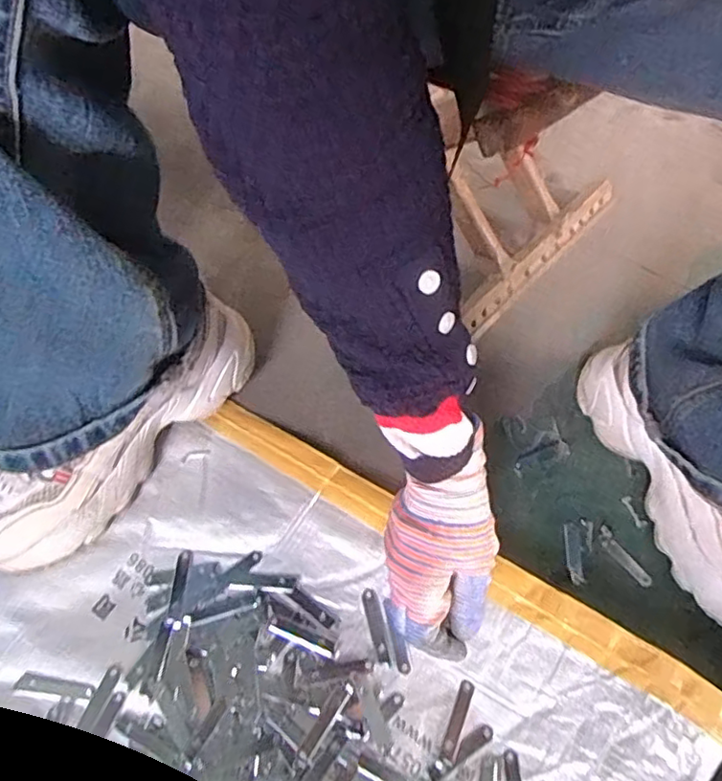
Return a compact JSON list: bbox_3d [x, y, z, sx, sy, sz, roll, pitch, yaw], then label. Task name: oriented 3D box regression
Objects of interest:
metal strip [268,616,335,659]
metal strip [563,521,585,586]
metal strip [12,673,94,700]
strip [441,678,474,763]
[{"bbox_3d":[-0.041,0.172,0.424,0.047,0.004,0.012,22,57,10],"label":"metal strip"},{"bbox_3d":[0.166,0.125,0.471,0.012,0.004,0.051,7,56,0],"label":"metal strip"},{"bbox_3d":[-0.200,0.193,0.397,0.050,0.004,0.010,7,56,0],"label":"metal strip"},{"bbox_3d":[0.064,0.219,0.402,0.009,0.004,0.049,21,57,9],"label":"strip"}]

